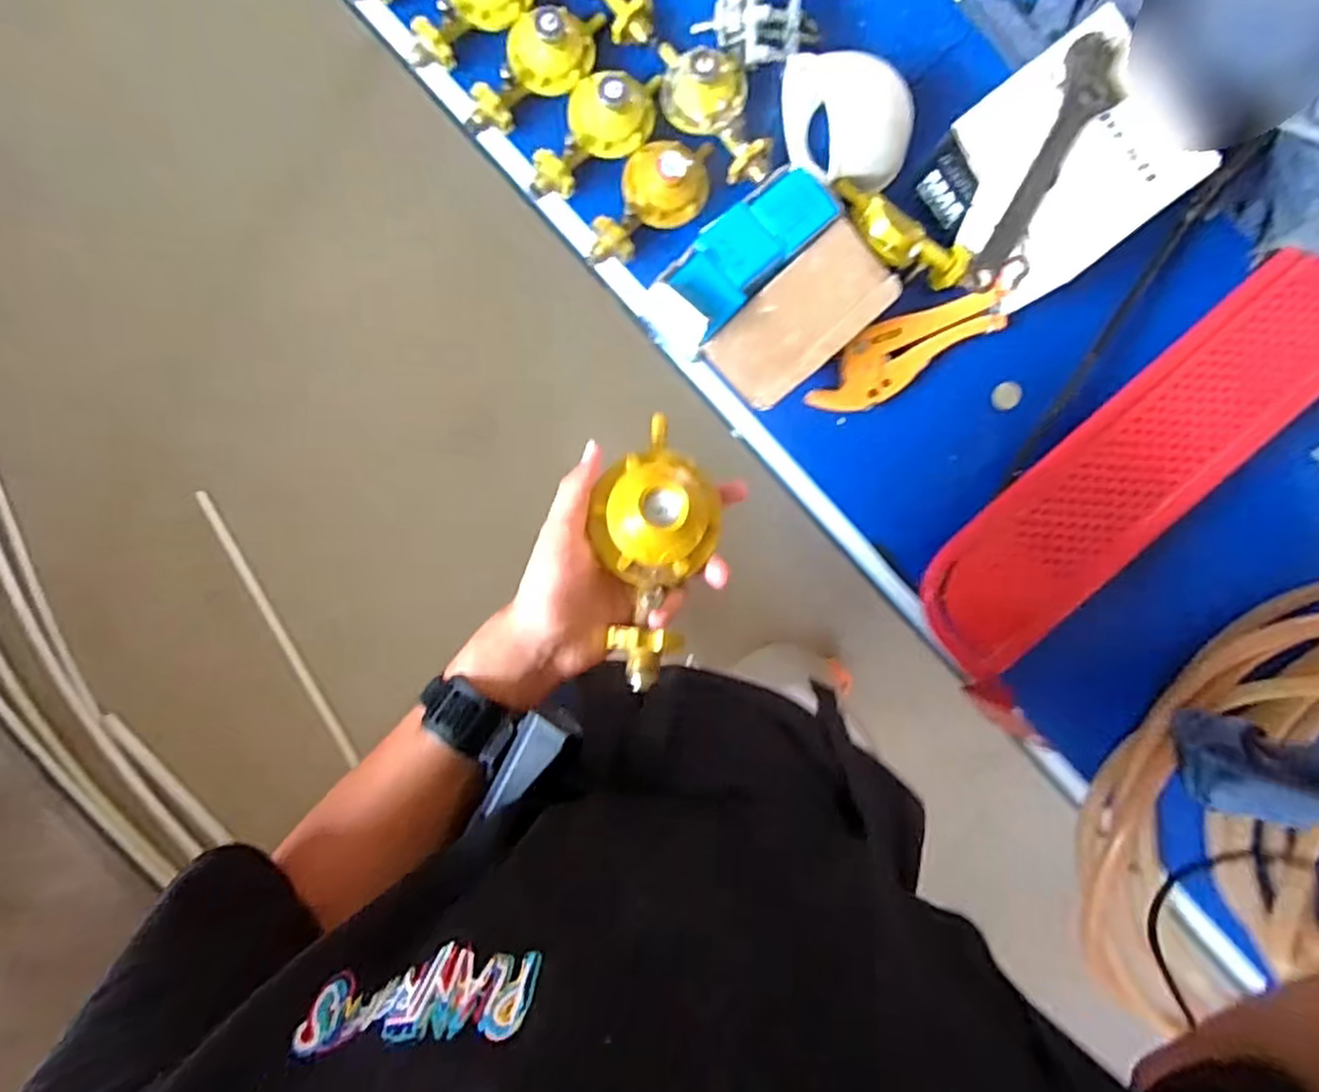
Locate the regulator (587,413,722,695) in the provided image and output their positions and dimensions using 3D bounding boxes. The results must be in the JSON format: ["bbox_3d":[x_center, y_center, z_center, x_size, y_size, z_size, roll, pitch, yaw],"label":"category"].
[{"bbox_3d":[-0.002,0.003,0.428,0.076,0.047,0.167,4,87,-2],"label":"regulator"}]

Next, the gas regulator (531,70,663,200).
[{"bbox_3d":[-0.060,-0.412,0.685,0.081,0.048,0.153,34,90,-3],"label":"gas regulator"}]

